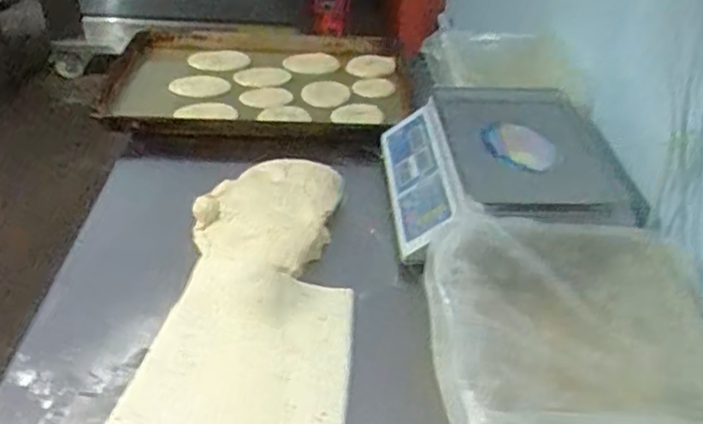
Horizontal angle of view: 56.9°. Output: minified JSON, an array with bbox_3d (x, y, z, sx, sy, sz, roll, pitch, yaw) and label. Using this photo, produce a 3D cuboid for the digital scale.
[{"bbox_3d":[0.230,-0.071,1.012,0.332,0.098,0.348,0,37,-4],"label":"digital scale"}]

